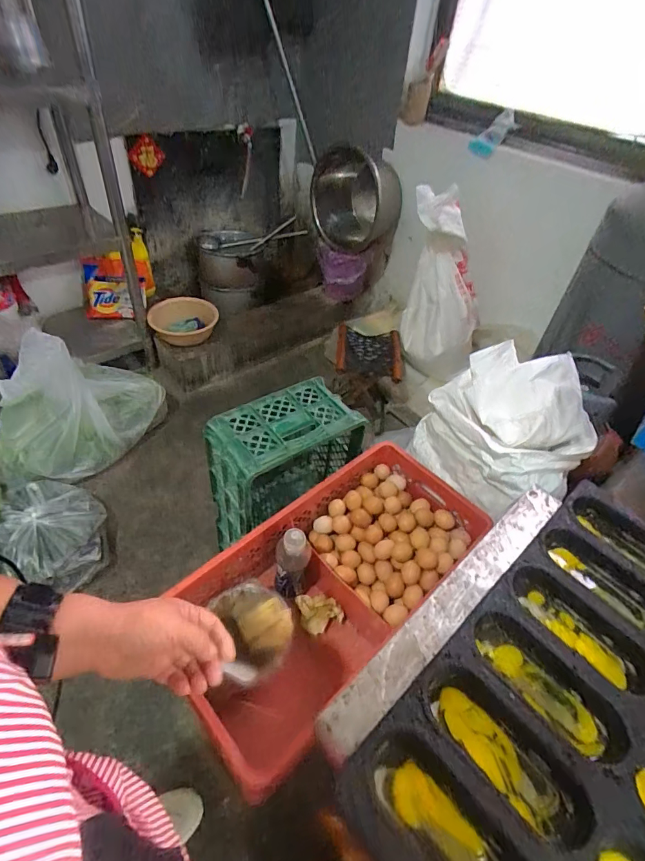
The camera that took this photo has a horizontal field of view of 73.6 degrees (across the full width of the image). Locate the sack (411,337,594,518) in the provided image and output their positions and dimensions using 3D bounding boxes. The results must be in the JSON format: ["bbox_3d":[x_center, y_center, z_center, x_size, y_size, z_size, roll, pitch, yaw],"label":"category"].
[{"bbox_3d":[0.424,-0.008,0.979,0.295,0.237,0.322,-18,51,-22],"label":"sack"}]

